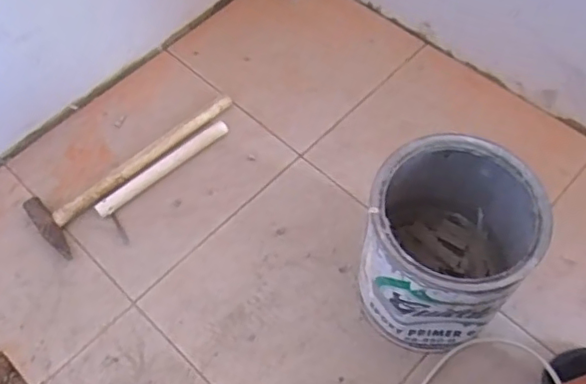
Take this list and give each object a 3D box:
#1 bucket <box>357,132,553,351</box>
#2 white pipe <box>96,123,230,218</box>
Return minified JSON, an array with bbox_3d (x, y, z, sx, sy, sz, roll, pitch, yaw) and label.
[{"bbox_3d":[0.161,0.061,0.622,0.153,0.203,0.173,21,61,15],"label":"bucket"},{"bbox_3d":[-0.174,-0.032,0.800,0.209,0.020,0.022,-38,64,-19],"label":"white pipe"}]

